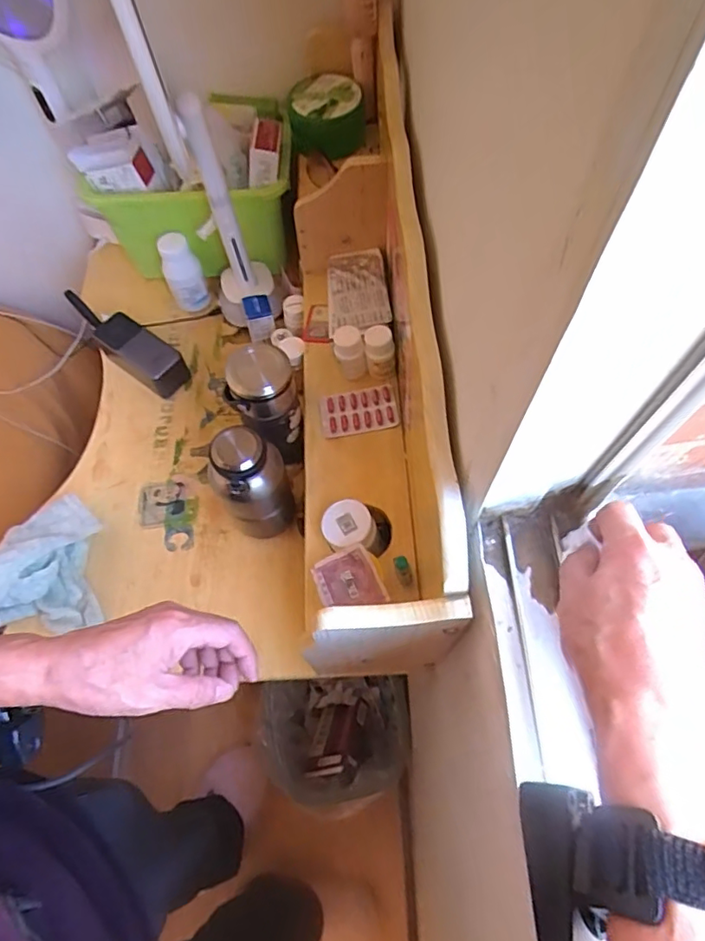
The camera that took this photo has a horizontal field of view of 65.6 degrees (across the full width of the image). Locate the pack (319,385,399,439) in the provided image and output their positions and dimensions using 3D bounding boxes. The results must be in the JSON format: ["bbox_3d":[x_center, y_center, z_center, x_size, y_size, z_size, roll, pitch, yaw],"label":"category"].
[{"bbox_3d":[0.007,-0.067,0.616,0.085,0.011,0.058,-8,64,-3],"label":"pack"}]

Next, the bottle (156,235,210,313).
[{"bbox_3d":[-0.241,-0.277,0.787,0.053,0.118,0.044,-21,65,-9],"label":"bottle"}]

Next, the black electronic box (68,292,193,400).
[{"bbox_3d":[-0.320,-0.177,0.762,0.215,0.046,0.058,33,69,16],"label":"black electronic box"}]

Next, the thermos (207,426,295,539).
[{"bbox_3d":[-0.107,0.025,0.589,0.079,0.179,0.061,-14,64,-5],"label":"thermos"}]

